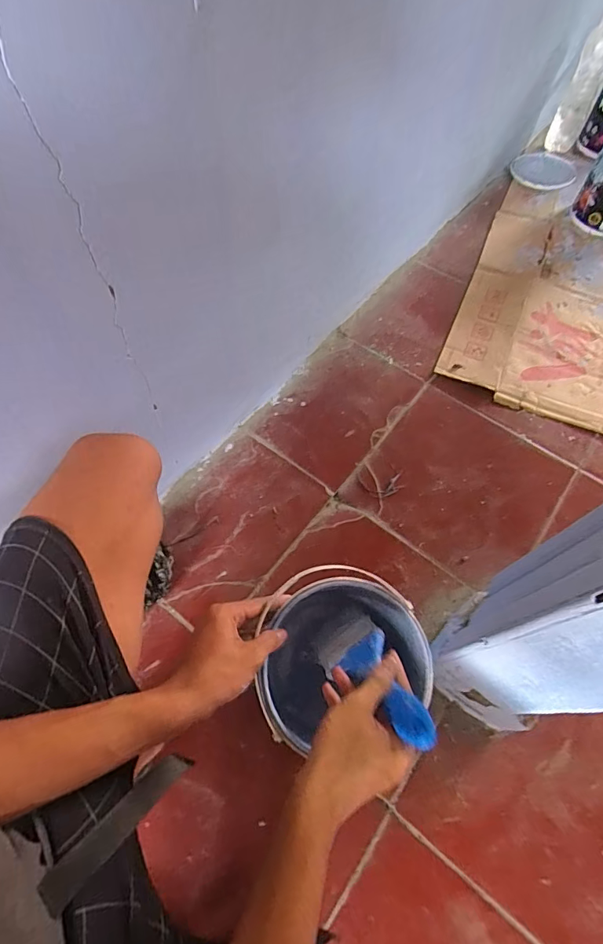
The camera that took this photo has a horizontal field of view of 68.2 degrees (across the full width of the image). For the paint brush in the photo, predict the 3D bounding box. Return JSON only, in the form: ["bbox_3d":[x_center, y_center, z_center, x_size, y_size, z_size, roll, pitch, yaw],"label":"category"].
[{"bbox_3d":[0.069,0.201,0.430,0.072,0.179,0.010,-31,105,-8],"label":"paint brush"}]

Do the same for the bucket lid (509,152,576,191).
[{"bbox_3d":[0.713,-0.895,1.312,0.178,0.012,0.209,27,63,11],"label":"bucket lid"}]

